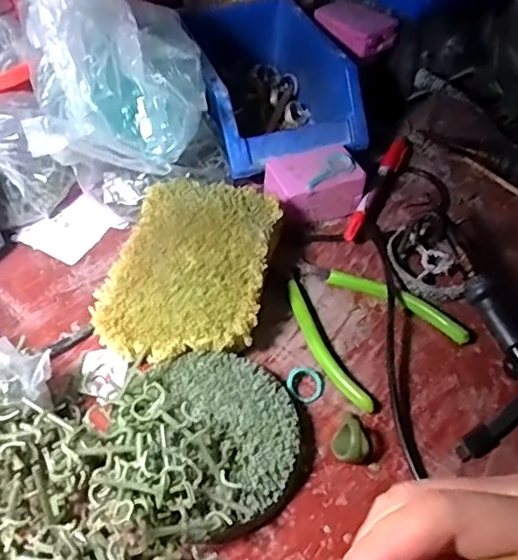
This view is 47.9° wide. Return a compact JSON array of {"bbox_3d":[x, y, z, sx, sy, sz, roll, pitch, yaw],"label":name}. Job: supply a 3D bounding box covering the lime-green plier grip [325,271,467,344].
[{"bbox_3d":[0.097,0.015,0.409,0.102,0.011,0.016,27,53,18],"label":"lime-green plier grip"}]

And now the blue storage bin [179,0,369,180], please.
[{"bbox_3d":[0.007,-0.175,0.517,0.123,0.073,0.200,-9,51,-11],"label":"blue storage bin"}]

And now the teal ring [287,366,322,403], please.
[{"bbox_3d":[0.029,0.064,0.363,0.022,0.007,0.022,2,50,-2],"label":"teal ring"}]

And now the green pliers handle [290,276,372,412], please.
[{"bbox_3d":[0.042,0.043,0.378,0.016,0.013,0.101,-21,54,-20],"label":"green pliers handle"}]

